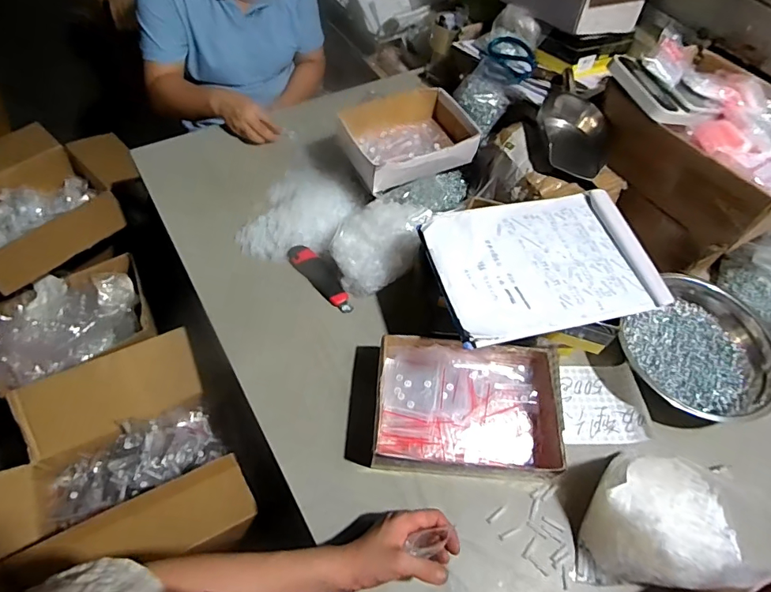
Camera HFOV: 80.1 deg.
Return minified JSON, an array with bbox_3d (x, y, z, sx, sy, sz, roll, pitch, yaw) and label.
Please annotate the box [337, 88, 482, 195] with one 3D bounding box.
[{"bbox_3d":[0.048,-0.292,0.855,0.233,0.056,0.165,-24,62,-19],"label":"box"}]

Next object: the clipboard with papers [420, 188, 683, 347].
[{"bbox_3d":[0.225,-0.054,0.657,0.311,0.012,0.220,-11,59,-12],"label":"clipboard with papers"}]

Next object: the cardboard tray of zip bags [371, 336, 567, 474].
[{"bbox_3d":[0.112,0.157,0.652,0.255,0.059,0.185,4,57,-2],"label":"cardboard tray of zip bags"}]

